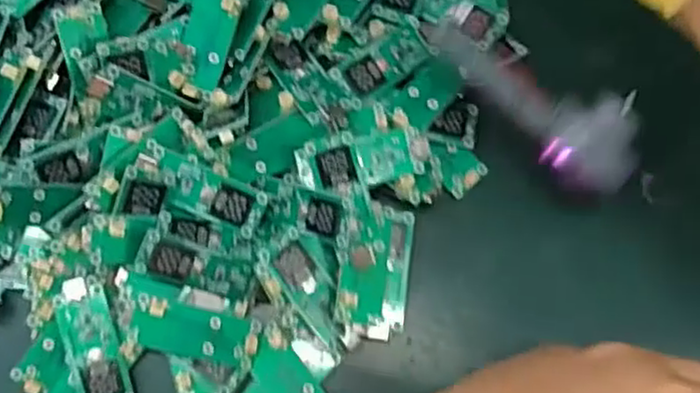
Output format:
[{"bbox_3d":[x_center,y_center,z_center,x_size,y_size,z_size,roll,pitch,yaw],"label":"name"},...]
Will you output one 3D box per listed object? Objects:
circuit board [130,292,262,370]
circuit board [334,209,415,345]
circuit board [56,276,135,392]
[{"bbox_3d":[-0.059,0.052,0.262,0.048,0.006,0.020,17,94,-10],"label":"circuit board"},{"bbox_3d":[0.011,0.029,0.271,0.028,0.007,0.050,13,78,-33],"label":"circuit board"},{"bbox_3d":[-0.098,0.056,0.263,0.020,0.008,0.050,-16,74,-3],"label":"circuit board"}]

